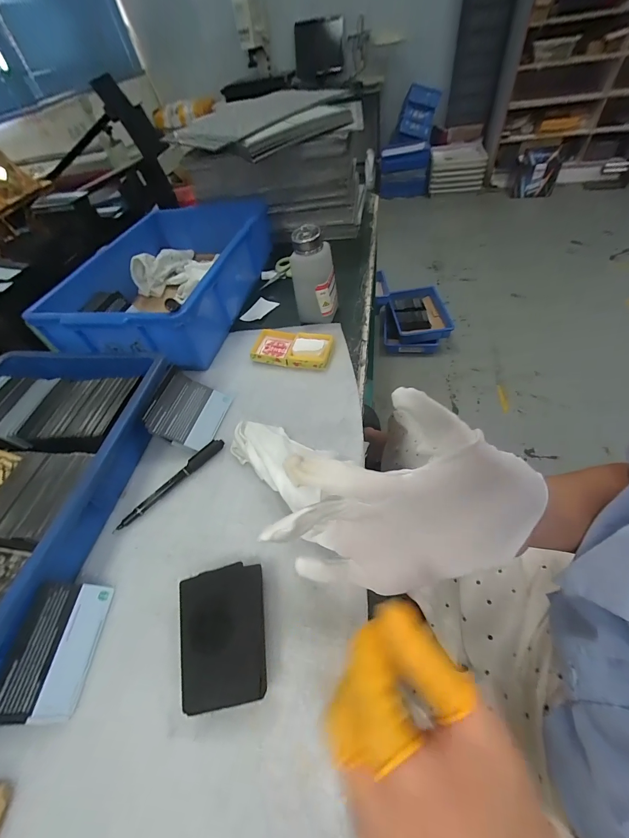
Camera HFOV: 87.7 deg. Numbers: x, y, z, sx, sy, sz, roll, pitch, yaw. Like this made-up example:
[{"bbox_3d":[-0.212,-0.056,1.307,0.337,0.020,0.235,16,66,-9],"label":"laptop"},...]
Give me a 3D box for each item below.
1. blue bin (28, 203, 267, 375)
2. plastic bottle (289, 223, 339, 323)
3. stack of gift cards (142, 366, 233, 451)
[{"bbox_3d":[-0.216,-0.238,0.536,0.216,0.095,0.378,7,52,14],"label":"blue bin"},{"bbox_3d":[0.004,-0.201,0.471,0.058,0.124,0.048,13,55,15],"label":"plastic bottle"},{"bbox_3d":[-0.152,-0.012,0.391,0.069,0.039,0.089,11,54,13],"label":"stack of gift cards"}]

